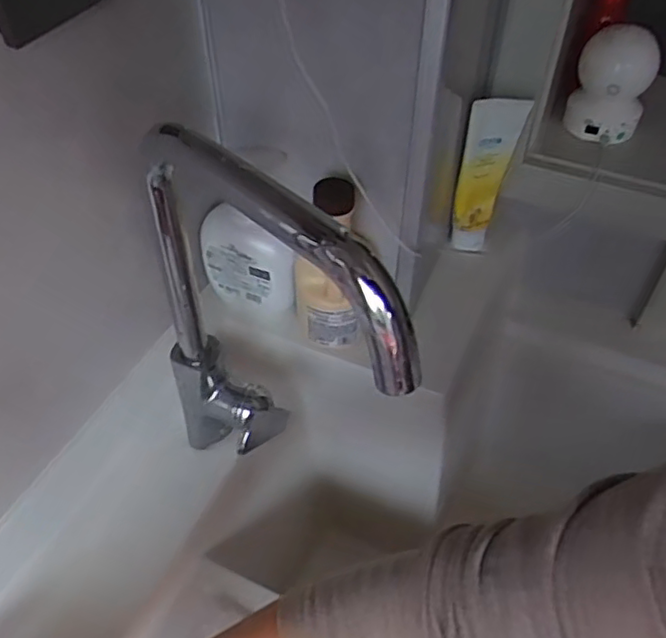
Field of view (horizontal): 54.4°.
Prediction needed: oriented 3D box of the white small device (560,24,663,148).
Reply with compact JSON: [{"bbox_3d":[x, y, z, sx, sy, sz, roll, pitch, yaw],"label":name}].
[{"bbox_3d":[0.308,-0.260,0.711,0.081,0.110,0.064,23,50,20],"label":"white small device"}]

